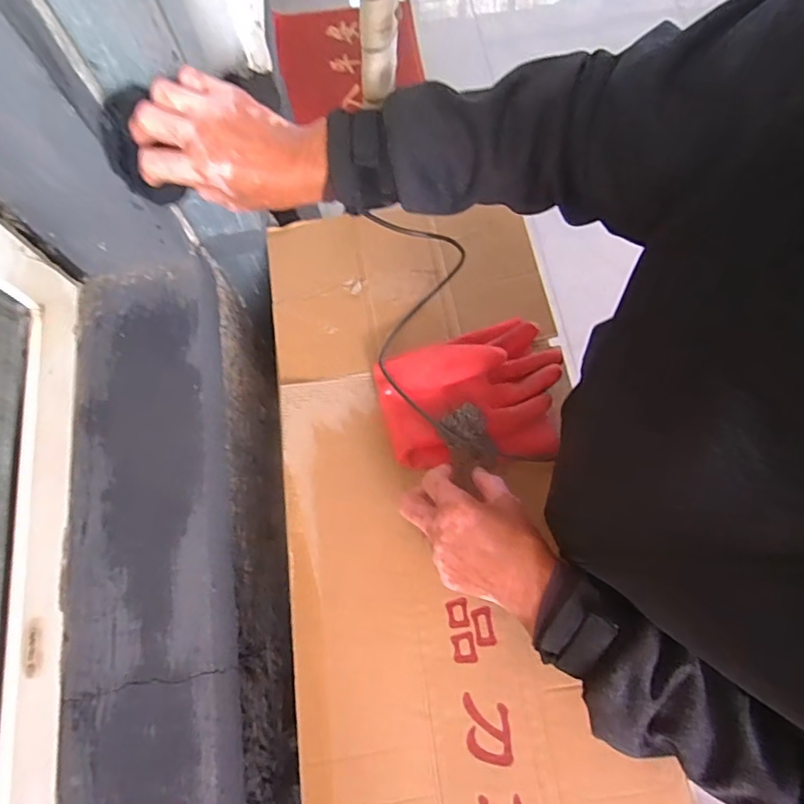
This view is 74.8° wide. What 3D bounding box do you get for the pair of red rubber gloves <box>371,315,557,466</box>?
[{"bbox_3d":[0.071,-0.015,0.561,0.192,0.043,0.156,-4,71,1],"label":"pair of red rubber gloves"}]

